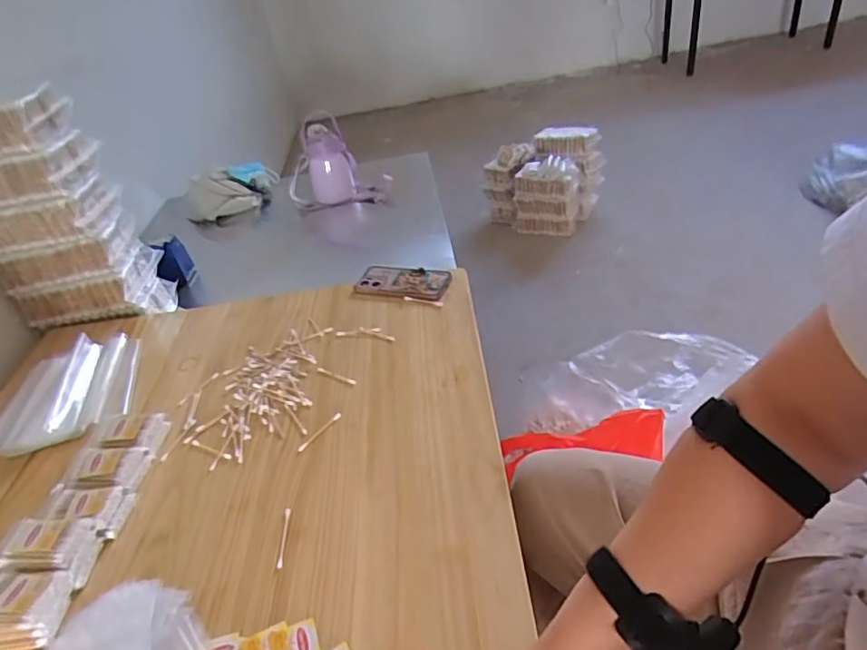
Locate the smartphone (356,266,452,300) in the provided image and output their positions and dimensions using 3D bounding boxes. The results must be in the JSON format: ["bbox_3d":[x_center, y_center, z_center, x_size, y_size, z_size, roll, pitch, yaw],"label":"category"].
[{"bbox_3d":[-0.053,-0.078,1.004,0.164,0.016,0.072,7,54,24],"label":"smartphone"}]

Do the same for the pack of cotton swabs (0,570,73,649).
[{"bbox_3d":[-0.420,0.286,0.576,0.096,0.053,0.065,-9,37,1],"label":"pack of cotton swabs"}]

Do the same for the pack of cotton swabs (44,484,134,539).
[{"bbox_3d":[-0.408,0.218,0.682,0.092,0.038,0.059,2,38,15],"label":"pack of cotton swabs"}]

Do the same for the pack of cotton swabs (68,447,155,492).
[{"bbox_3d":[-0.406,0.186,0.722,0.083,0.033,0.064,-7,35,6],"label":"pack of cotton swabs"}]

